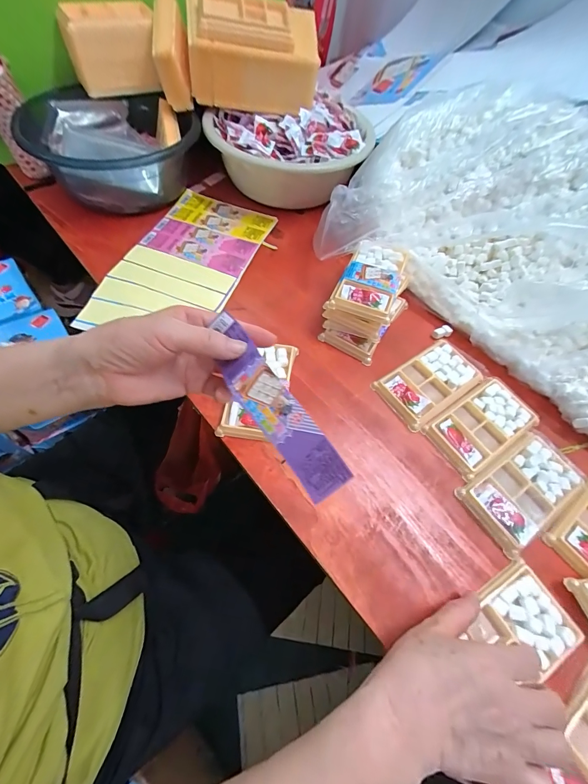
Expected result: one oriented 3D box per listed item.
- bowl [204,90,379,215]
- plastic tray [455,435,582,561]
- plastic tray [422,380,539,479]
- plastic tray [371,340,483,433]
[{"bbox_3d":[-0.012,-0.409,0.590,0.265,0.095,0.215,23,62,11],"label":"bowl"},{"bbox_3d":[0.256,0.103,0.370,0.140,0.012,0.075,-29,67,-19],"label":"plastic tray"},{"bbox_3d":[0.229,0.034,0.406,0.140,0.011,0.078,-30,67,-20],"label":"plastic tray"},{"bbox_3d":[0.175,-0.015,0.431,0.132,0.012,0.081,-32,68,-21],"label":"plastic tray"}]

